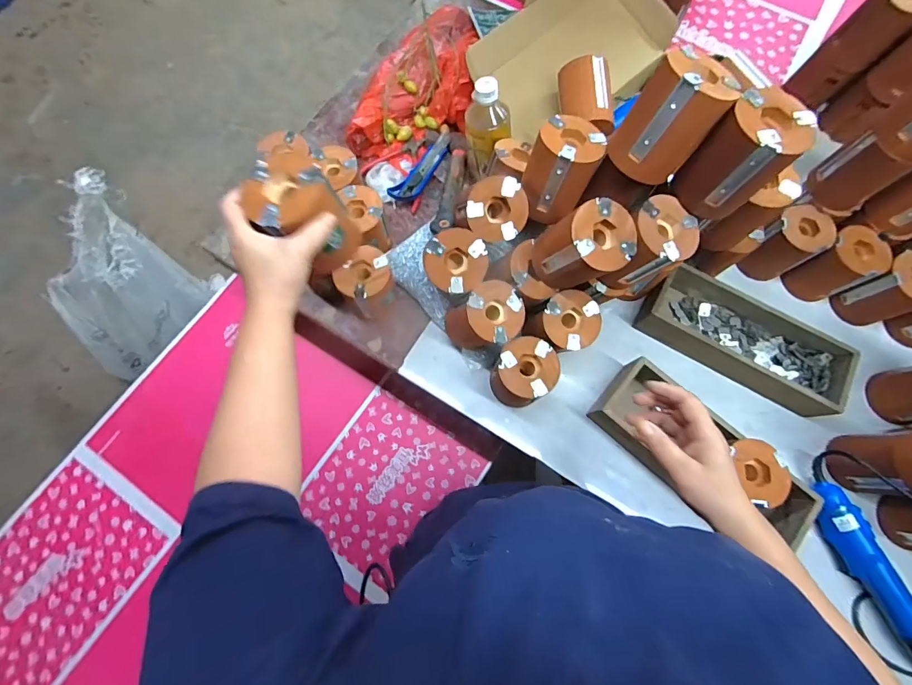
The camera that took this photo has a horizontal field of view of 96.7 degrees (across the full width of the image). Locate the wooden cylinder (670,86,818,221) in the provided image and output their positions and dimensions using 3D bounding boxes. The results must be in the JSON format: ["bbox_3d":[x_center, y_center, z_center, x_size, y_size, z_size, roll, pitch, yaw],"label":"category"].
[{"bbox_3d":[0.289,-0.188,0.418,0.074,0.100,0.078,0,75,0],"label":"wooden cylinder"}]

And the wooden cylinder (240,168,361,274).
[{"bbox_3d":[-0.152,-0.122,0.407,0.079,0.096,0.068,20,76,5],"label":"wooden cylinder"}]

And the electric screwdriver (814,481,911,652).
[{"bbox_3d":[0.546,0.311,0.518,0.041,0.035,0.260,-26,77,-7],"label":"electric screwdriver"}]

